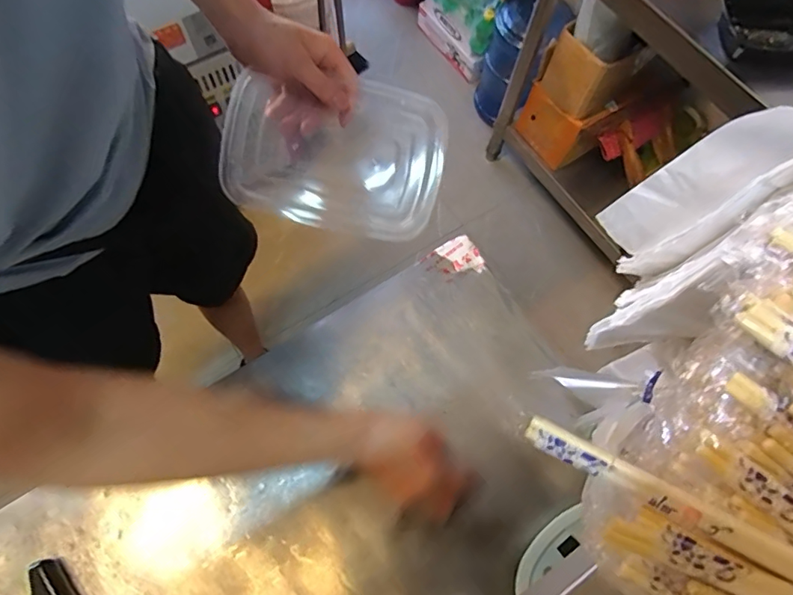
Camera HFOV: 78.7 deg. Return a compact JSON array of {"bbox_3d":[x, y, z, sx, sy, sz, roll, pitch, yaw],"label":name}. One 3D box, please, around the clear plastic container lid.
[{"bbox_3d":[-0.061,-0.140,0.475,0.214,0.022,0.139,12,94,-4],"label":"clear plastic container lid"}]

